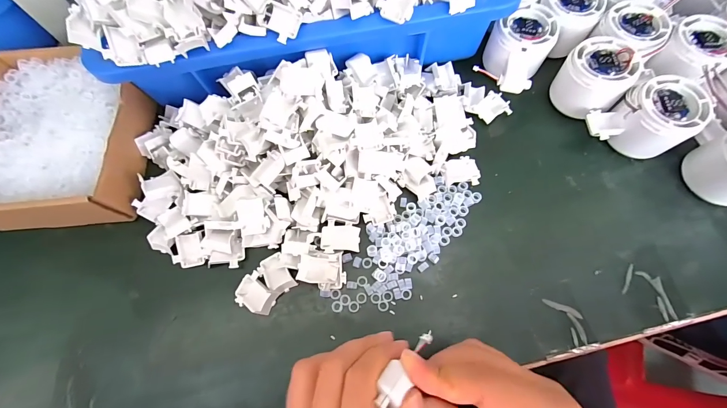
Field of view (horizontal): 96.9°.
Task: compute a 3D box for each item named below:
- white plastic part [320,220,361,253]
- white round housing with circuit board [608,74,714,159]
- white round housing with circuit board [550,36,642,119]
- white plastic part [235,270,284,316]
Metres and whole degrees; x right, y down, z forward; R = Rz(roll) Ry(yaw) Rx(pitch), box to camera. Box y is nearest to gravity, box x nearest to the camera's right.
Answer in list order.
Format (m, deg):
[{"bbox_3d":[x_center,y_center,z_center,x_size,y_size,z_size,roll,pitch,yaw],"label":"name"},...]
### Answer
[{"bbox_3d":[-0.020,0.029,0.282,0.034,0.007,0.027,-1,72,1],"label":"white plastic part"},{"bbox_3d":[0.261,-0.076,0.292,0.057,0.052,0.057,0,72,1],"label":"white round housing with circuit board"},{"bbox_3d":[0.213,-0.117,0.308,0.055,0.055,0.062,42,78,13],"label":"white round housing with circuit board"},{"bbox_3d":[-0.089,0.074,0.267,0.033,0.014,0.027,30,75,10],"label":"white plastic part"}]

